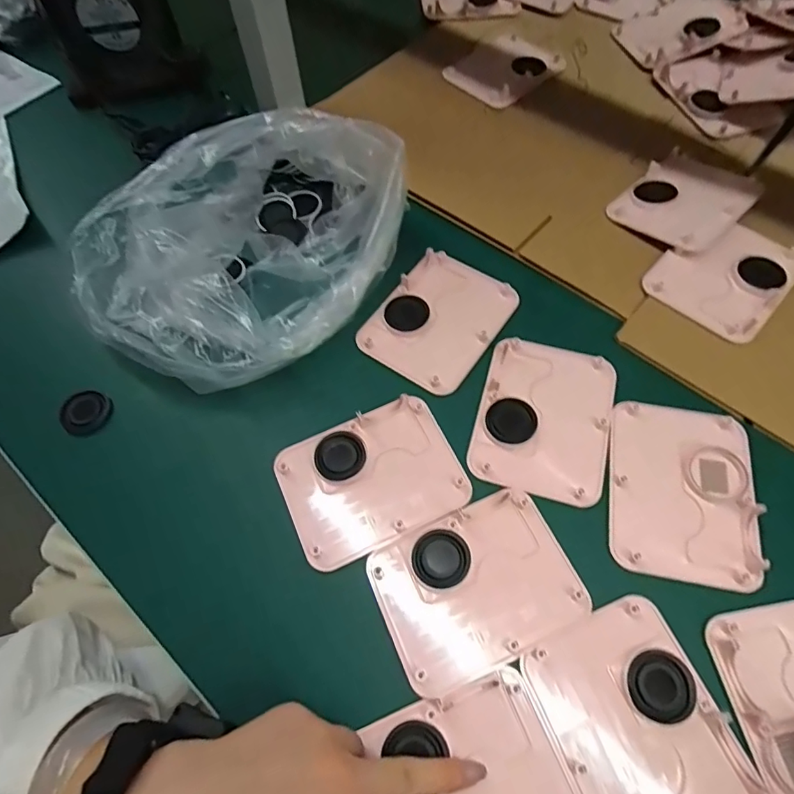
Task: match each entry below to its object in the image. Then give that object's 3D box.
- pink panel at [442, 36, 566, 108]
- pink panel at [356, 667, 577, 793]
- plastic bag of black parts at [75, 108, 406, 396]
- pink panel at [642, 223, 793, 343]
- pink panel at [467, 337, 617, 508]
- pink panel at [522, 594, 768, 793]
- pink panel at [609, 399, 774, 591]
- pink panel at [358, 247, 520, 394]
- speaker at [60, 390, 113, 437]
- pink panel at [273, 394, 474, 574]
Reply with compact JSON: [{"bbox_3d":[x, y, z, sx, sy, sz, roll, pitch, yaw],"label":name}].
[{"bbox_3d":[0.126,-0.387,0.595,0.122,0.011,0.096,-41,69,-18],"label":"pink panel"},{"bbox_3d":[0.034,0.224,0.287,0.123,0.009,0.096,-19,64,-9],"label":"pink panel"},{"bbox_3d":[-0.136,-0.136,0.421,0.232,0.101,0.250,36,68,18],"label":"plastic bag of black parts"},{"bbox_3d":[0.282,-0.107,0.439,0.096,0.010,0.113,39,69,19],"label":"pink panel"},{"bbox_3d":[0.114,0.014,0.389,0.095,0.008,0.124,16,64,9],"label":"pink panel"},{"bbox_3d":[0.140,0.192,0.293,0.093,0.007,0.123,-20,64,-9],"label":"pink panel"},{"bbox_3d":[0.201,0.064,0.361,0.095,0.009,0.127,11,63,7],"label":"pink panel"},{"bbox_3d":[0.037,-0.068,0.436,0.096,0.010,0.124,32,67,16],"label":"pink panel"},{"bbox_3d":[-0.253,0.011,0.415,0.038,0.009,0.039,0,62,1],"label":"speaker"},{"bbox_3d":[-0.019,0.059,0.374,0.124,0.009,0.097,-23,64,-11],"label":"pink panel"}]

